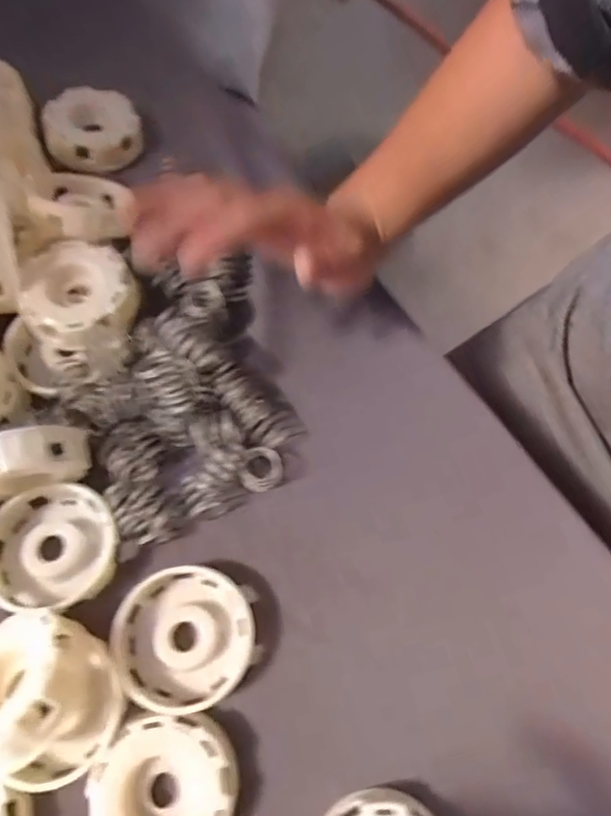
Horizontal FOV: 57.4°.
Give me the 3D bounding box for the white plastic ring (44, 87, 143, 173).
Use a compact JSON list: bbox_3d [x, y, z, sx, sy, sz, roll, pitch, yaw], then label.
[{"bbox_3d":[-0.160,-0.206,0.418,0.065,0.020,0.065,3,81,-19],"label":"white plastic ring"}]

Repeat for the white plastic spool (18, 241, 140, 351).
[{"bbox_3d":[-0.141,-0.071,0.342,0.067,0.020,0.064,0,66,-1],"label":"white plastic spool"}]

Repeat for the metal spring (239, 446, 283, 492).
[{"bbox_3d":[-0.026,0.036,0.324,0.024,0.024,0.018,-13,67,-7],"label":"metal spring"}]

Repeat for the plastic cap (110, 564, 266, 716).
[{"bbox_3d":[-0.062,0.119,0.291,0.070,0.018,0.066,-9,67,-5],"label":"plastic cap"}]

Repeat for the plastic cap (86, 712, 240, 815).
[{"bbox_3d":[-0.066,0.181,0.265,0.066,0.019,0.062,0,66,-1],"label":"plastic cap"}]

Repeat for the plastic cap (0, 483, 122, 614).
[{"bbox_3d":[-0.139,0.076,0.305,0.067,0.020,0.064,0,66,-1],"label":"plastic cap"}]

